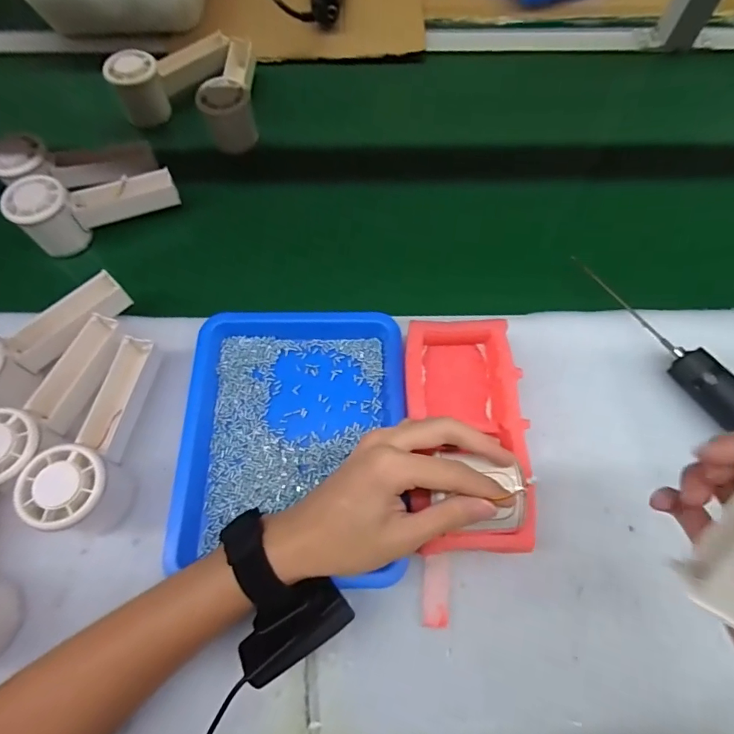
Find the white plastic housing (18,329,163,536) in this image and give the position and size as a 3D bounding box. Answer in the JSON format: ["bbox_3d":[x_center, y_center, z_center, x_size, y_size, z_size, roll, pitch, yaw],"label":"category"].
[{"bbox_3d":[-0.210,0.048,0.353,0.051,0.059,0.150,1,67,-1],"label":"white plastic housing"}]

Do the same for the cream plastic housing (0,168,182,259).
[{"bbox_3d":[-0.274,-0.169,0.462,0.149,0.063,0.046,-22,69,-11],"label":"cream plastic housing"}]

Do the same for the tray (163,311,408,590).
[{"bbox_3d":[-0.058,0.051,0.371,0.170,0.025,0.221,2,67,-1],"label":"tray"}]

